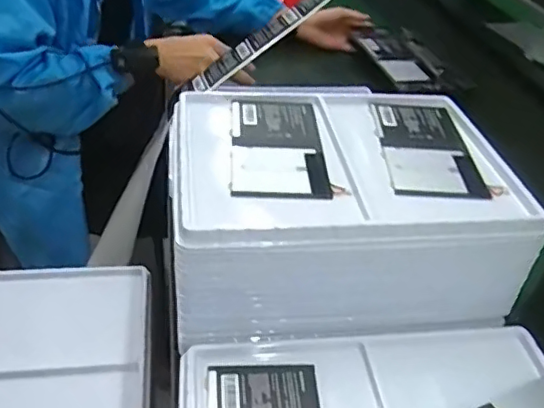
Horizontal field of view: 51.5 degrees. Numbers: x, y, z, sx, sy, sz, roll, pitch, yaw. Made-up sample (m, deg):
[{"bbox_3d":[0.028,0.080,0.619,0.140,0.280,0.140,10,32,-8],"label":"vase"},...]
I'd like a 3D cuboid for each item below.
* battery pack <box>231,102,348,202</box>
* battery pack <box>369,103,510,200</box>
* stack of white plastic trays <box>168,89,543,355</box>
[{"bbox_3d":[0.005,-0.060,0.571,0.096,0.006,0.169,2,37,-7],"label":"battery pack"},{"bbox_3d":[0.163,-0.061,0.593,0.102,0.006,0.170,3,37,-6],"label":"battery pack"},{"bbox_3d":[0.063,-0.006,0.595,0.334,0.114,0.257,-3,38,-13],"label":"stack of white plastic trays"}]

